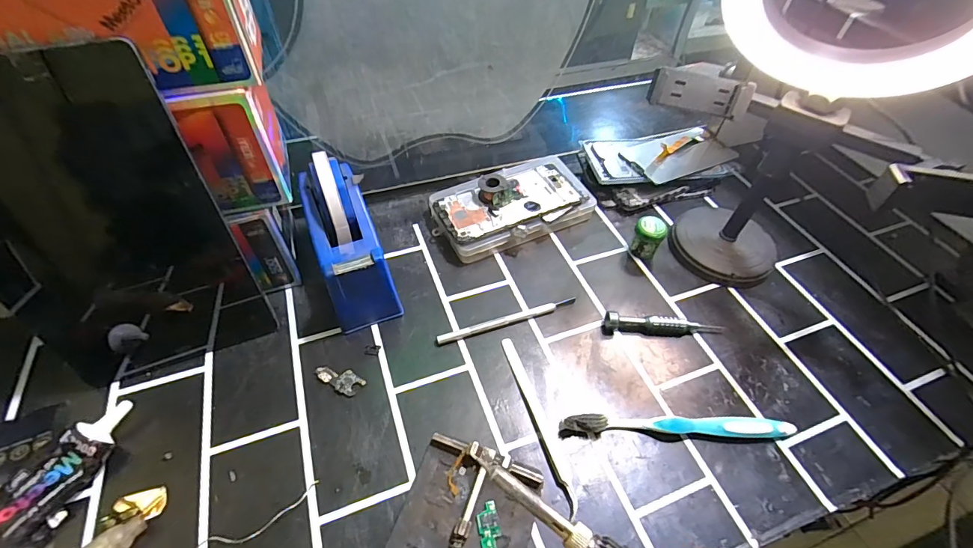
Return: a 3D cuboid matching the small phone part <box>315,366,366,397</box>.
[{"bbox_3d":[-0.125,0.088,0.360,0.042,0.004,0.019,25,54,16],"label":"small phone part"}]

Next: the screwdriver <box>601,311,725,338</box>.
[{"bbox_3d":[0.168,0.049,0.401,0.113,0.018,0.014,4,51,0],"label":"screwdriver"}]

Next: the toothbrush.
[{"bbox_3d":[0.153,0.121,0.338,0.185,0.017,0.014,2,51,-1],"label":"toothbrush"}]

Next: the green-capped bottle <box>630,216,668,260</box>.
[{"bbox_3d":[0.172,-0.038,0.455,0.029,0.044,0.026,25,54,16],"label":"green-capped bottle"}]

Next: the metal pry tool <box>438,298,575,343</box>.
[{"bbox_3d":[0.021,0.043,0.403,0.137,0.007,0.009,-16,54,-15],"label":"metal pry tool"}]

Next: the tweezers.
[{"bbox_3d":[0.042,0.115,0.345,0.010,0.004,0.146,-14,53,-14],"label":"tweezers"}]

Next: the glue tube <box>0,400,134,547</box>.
[{"bbox_3d":[-0.297,0.138,0.299,0.046,0.024,0.097,27,55,18],"label":"glue tube"}]

